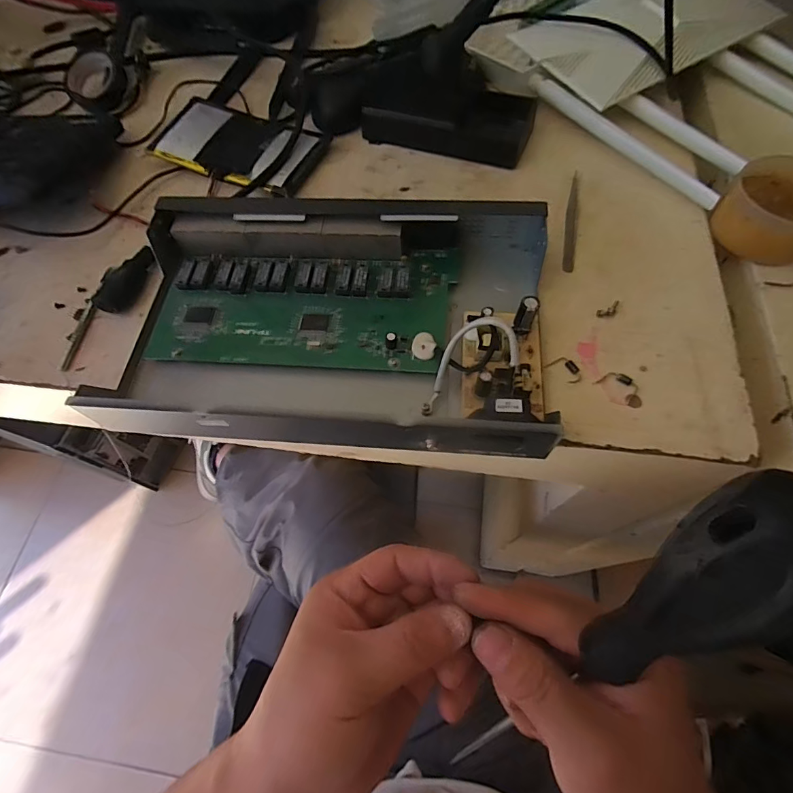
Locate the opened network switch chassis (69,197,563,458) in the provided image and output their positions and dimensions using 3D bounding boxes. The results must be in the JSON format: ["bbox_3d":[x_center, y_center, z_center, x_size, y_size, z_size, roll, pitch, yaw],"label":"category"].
[{"bbox_3d":[-0.040,-0.066,0.298,0.290,0.044,0.206,2,66,4],"label":"opened network switch chassis"}]

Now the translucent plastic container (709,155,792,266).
[{"bbox_3d":[0.289,-0.144,0.325,0.071,0.032,0.086,37,73,18],"label":"translucent plastic container"}]

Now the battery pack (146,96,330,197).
[{"bbox_3d":[-0.149,-0.236,0.402,0.154,0.016,0.089,21,69,12],"label":"battery pack"}]

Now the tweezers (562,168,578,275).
[{"bbox_3d":[0.144,-0.144,0.352,0.010,0.004,0.107,10,67,8],"label":"tweezers"}]

